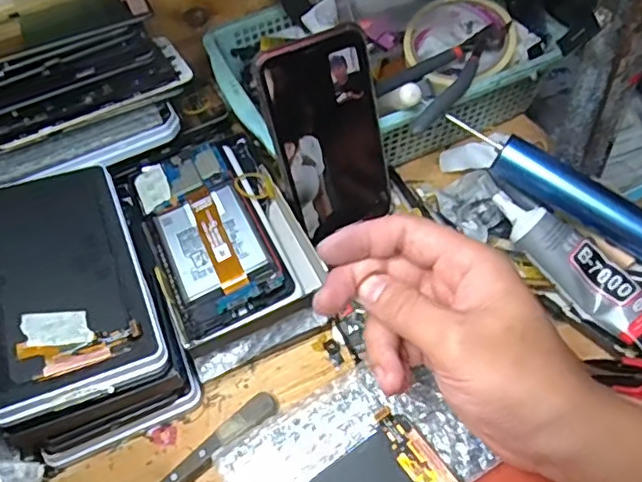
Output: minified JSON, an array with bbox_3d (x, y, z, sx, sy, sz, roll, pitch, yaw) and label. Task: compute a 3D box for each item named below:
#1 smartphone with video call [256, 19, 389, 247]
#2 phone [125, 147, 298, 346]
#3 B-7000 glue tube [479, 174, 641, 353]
[{"bbox_3d":[0.008,-0.070,0.410,0.076,0.145,0.008,-22,36,-9],"label":"smartphone with video call"},{"bbox_3d":[-0.080,-0.009,0.415,0.081,0.014,0.159,-22,53,-11],"label":"phone"},{"bbox_3d":[0.166,0.012,0.388,0.037,0.020,0.150,-38,73,-23],"label":"B-7000 glue tube"}]

